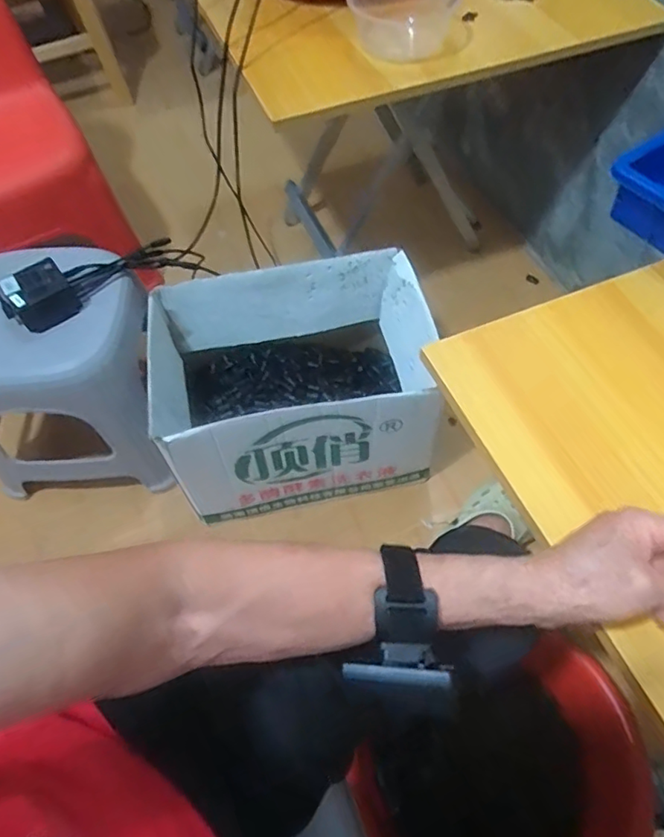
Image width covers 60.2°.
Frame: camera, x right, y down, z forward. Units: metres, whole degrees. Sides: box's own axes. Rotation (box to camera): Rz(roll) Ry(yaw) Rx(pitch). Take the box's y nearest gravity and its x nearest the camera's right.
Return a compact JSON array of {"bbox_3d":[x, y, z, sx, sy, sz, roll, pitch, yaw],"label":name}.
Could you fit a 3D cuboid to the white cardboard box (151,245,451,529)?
[{"bbox_3d":[-0.058,-0.051,0.891,0.397,0.230,0.273,-10,58,-5],"label":"white cardboard box"}]

